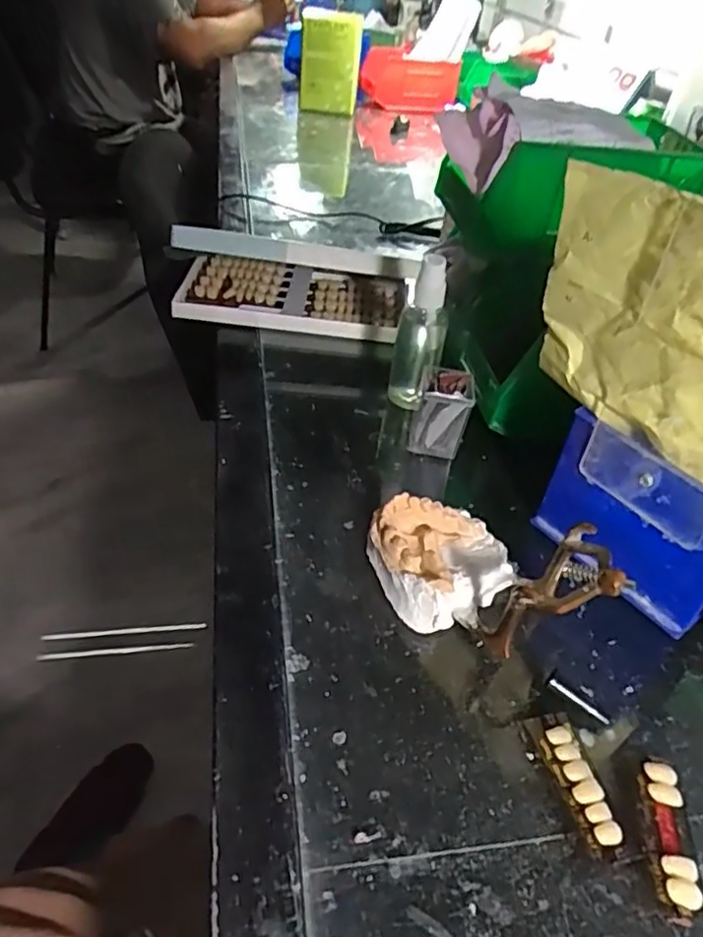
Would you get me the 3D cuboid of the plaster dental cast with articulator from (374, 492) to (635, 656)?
[{"bbox_3d":[0.066,0.048,0.322,0.123,0.061,0.075,35,48,29],"label":"plaster dental cast with articulator"}]

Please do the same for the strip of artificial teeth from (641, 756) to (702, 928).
[{"bbox_3d":[0.128,0.148,0.254,0.016,0.012,0.058,11,41,5],"label":"strip of artificial teeth"}]

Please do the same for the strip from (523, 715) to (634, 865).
[{"bbox_3d":[0.096,0.133,0.268,0.020,0.009,0.060,-8,43,-16],"label":"strip"}]

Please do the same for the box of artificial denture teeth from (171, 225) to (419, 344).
[{"bbox_3d":[-0.052,-0.174,0.555,0.191,0.074,0.101,5,41,-2],"label":"box of artificial denture teeth"}]

